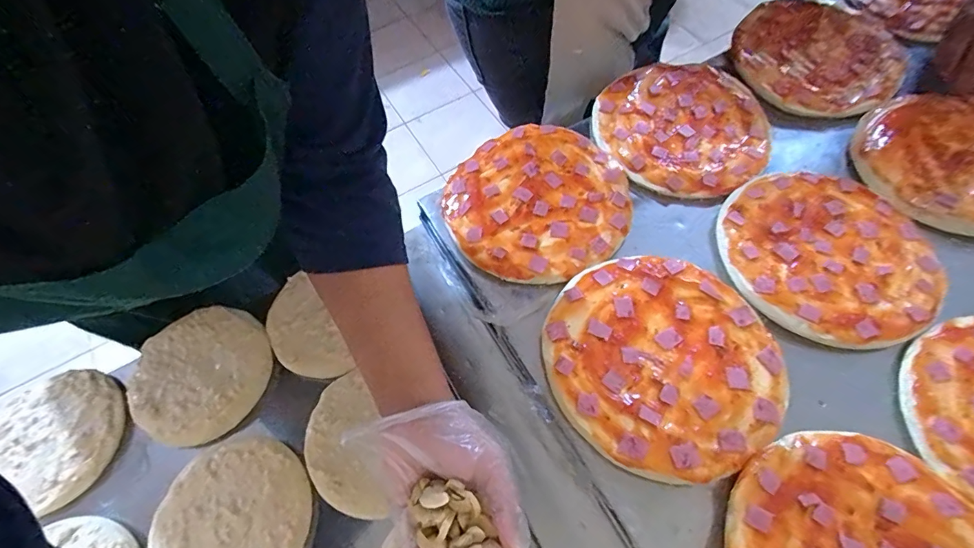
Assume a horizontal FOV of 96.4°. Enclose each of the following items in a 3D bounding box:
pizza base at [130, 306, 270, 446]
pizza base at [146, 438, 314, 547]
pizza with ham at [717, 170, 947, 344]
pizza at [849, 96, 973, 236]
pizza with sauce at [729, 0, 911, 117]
[{"bbox_3d":[-0.314,0.107,0.478,0.142,0.006,0.147,-1,60,2],"label":"pizza base"},{"bbox_3d":[-0.243,0.234,0.411,0.145,0.012,0.138,-1,60,2],"label":"pizza base"},{"bbox_3d":[0.348,-0.020,0.447,0.203,0.023,0.188,-1,60,2],"label":"pizza with ham"},{"bbox_3d":[0.532,-0.133,0.488,0.202,0.019,0.193,-36,65,-17],"label":"pizza"},{"bbox_3d":[0.441,-0.297,0.582,0.204,0.032,0.215,36,67,20],"label":"pizza with sauce"}]

